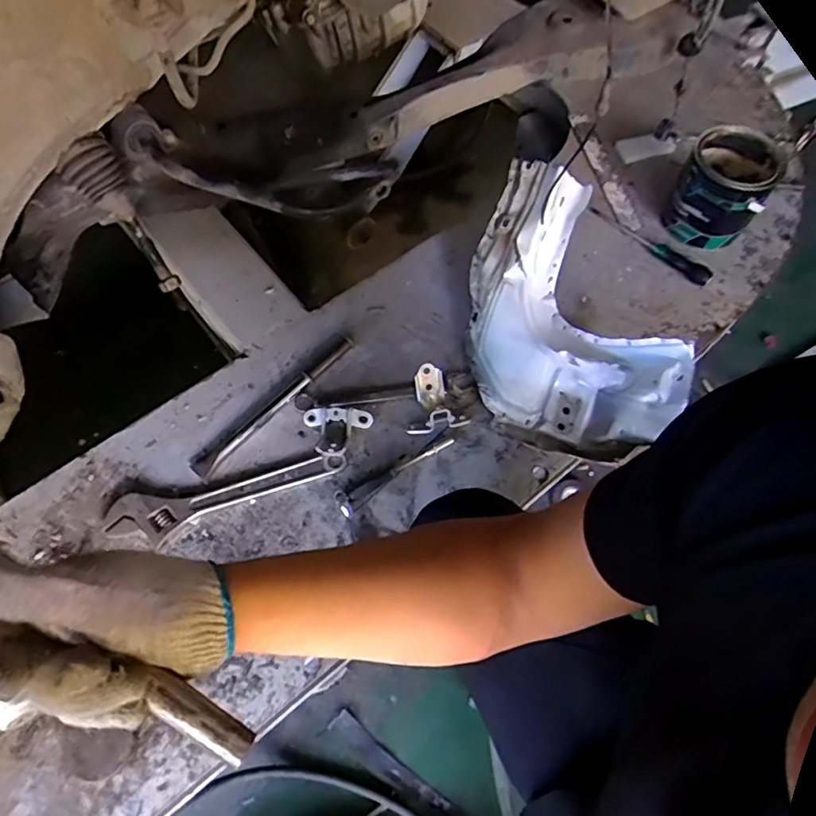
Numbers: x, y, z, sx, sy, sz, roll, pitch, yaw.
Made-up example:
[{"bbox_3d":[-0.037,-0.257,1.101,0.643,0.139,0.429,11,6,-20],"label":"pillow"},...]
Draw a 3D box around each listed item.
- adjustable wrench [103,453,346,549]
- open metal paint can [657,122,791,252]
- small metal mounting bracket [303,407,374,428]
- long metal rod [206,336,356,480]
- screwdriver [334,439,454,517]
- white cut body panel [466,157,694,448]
[{"bbox_3d":[-0.272,0.136,0.863,0.350,0.028,0.072,-13,65,-7],"label":"adjustable wrench"},{"bbox_3d":[0.577,-0.402,1.067,0.151,0.159,0.164,28,67,12],"label":"open metal paint can"},{"bbox_3d":[-0.113,0.013,0.924,0.111,0.040,0.032,-4,64,-3],"label":"small metal mounting bracket"},{"bbox_3d":[-0.208,-0.013,0.938,0.025,0.025,0.324,38,69,16],"label":"long metal rod"},{"bbox_3d":[-0.022,0.094,0.893,0.202,0.021,0.043,-34,69,-16],"label":"screwdriver"},{"bbox_3d":[0.280,-0.176,0.960,0.330,0.177,0.449,7,64,2],"label":"white cut body panel"}]

